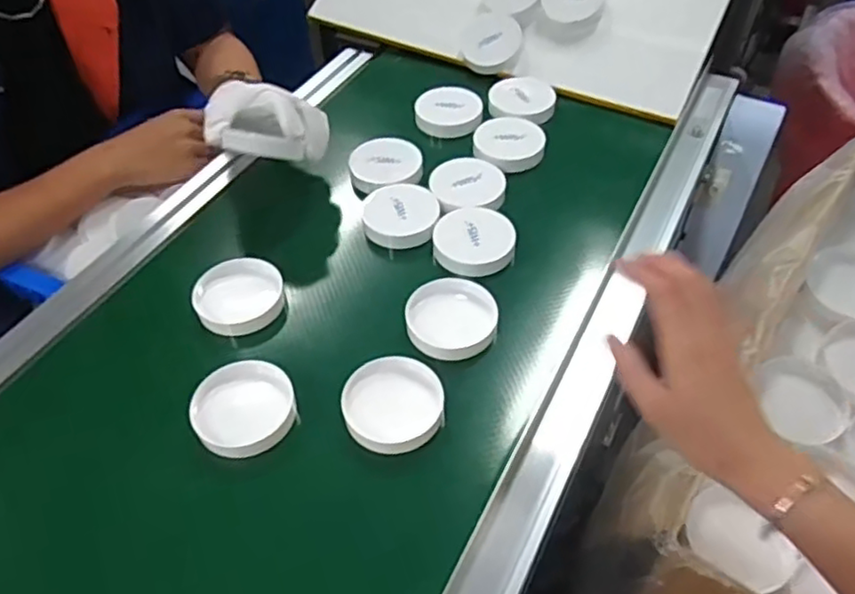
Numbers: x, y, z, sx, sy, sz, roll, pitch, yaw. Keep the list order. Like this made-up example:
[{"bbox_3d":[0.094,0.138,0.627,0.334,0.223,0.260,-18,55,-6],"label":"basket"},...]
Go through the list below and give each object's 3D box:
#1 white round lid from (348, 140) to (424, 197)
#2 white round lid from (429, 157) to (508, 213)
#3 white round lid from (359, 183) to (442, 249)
[{"bbox_3d":[-0.045,-0.142,0.727,0.076,0.026,0.076,-1,48,1],"label":"white round lid"},{"bbox_3d":[0.043,-0.118,0.693,0.074,0.012,0.074,-1,48,1],"label":"white round lid"},{"bbox_3d":[-0.026,-0.080,0.661,0.075,0.022,0.067,-3,48,0],"label":"white round lid"}]

